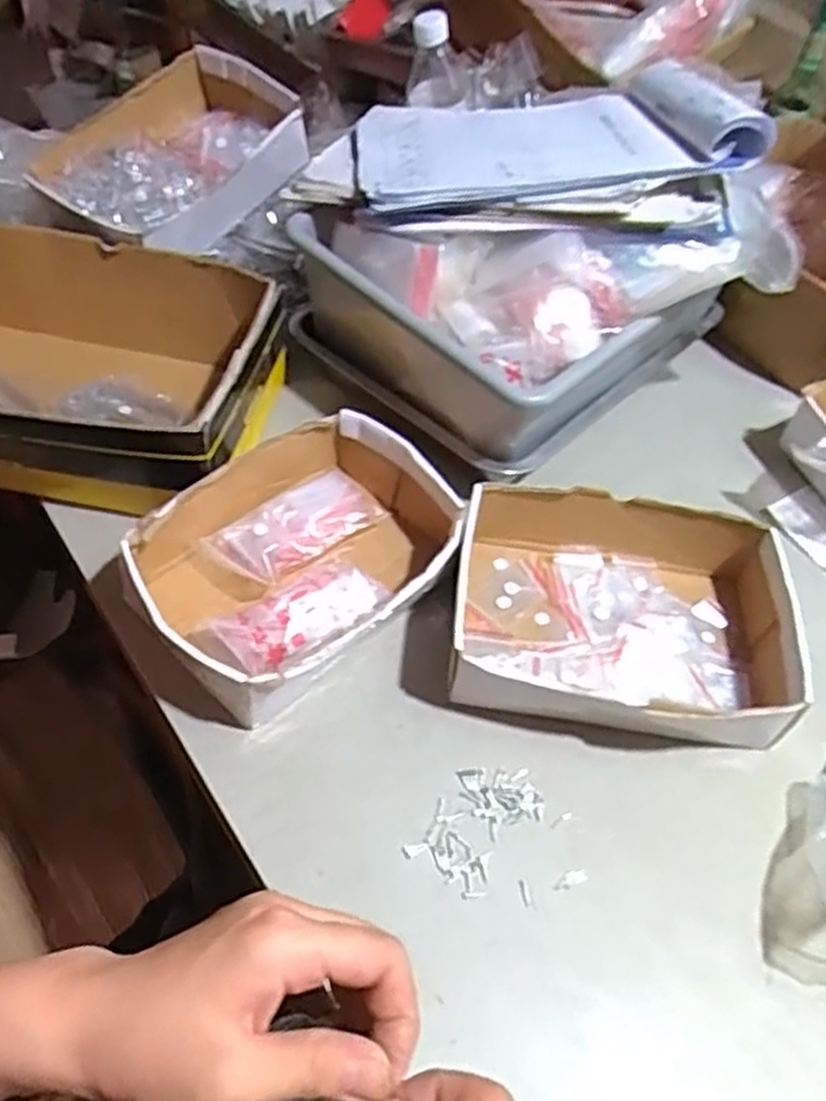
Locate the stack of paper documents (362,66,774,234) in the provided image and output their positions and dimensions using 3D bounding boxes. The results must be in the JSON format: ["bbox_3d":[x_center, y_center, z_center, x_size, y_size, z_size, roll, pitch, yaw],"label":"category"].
[{"bbox_3d":[0.115,-0.368,0.698,0.327,0.086,0.265,4,51,-2],"label":"stack of paper documents"}]

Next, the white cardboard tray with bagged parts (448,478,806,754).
[{"bbox_3d":[0.152,0.048,0.594,0.239,0.062,0.188,8,51,1],"label":"white cardboard tray with bagged parts"}]

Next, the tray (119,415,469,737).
[{"bbox_3d":[-0.081,0.005,0.601,0.241,0.064,0.173,-36,63,-29],"label":"tray"}]

